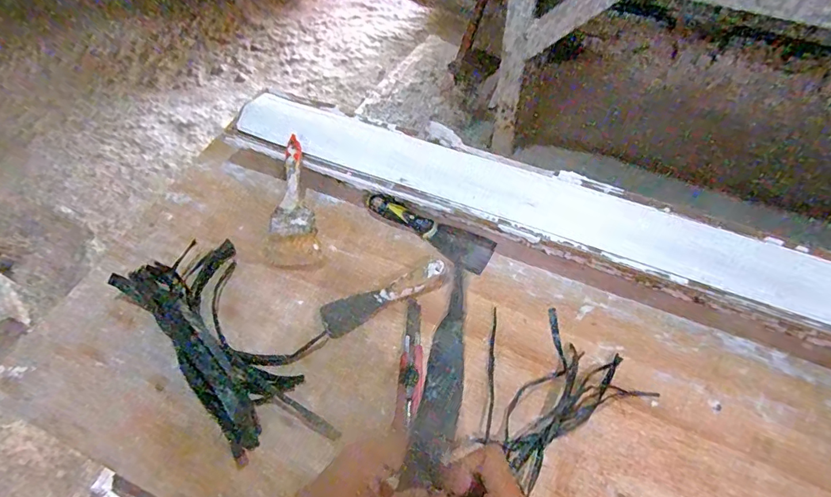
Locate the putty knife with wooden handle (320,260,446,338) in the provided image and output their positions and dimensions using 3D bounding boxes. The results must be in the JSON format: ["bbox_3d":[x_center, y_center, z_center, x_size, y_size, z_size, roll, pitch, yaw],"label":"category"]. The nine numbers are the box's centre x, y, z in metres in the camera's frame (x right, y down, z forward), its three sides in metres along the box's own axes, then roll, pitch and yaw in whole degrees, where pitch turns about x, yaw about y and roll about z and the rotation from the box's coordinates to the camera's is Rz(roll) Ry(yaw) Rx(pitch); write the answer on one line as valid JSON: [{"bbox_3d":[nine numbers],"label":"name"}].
[{"bbox_3d":[-0.039,0.058,0.599,0.170,0.014,0.046,-25,60,-13],"label":"putty knife with wooden handle"}]

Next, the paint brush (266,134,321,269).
[{"bbox_3d":[-0.173,-0.065,0.651,0.070,0.016,0.189,-3,73,-5],"label":"paint brush"}]

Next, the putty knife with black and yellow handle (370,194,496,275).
[{"bbox_3d":[0.020,-0.030,0.651,0.189,0.017,0.056,29,63,18],"label":"putty knife with black and yellow handle"}]

